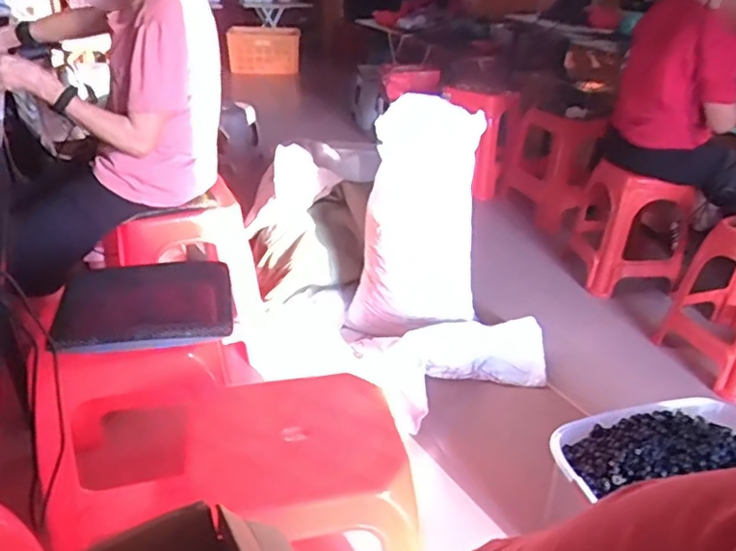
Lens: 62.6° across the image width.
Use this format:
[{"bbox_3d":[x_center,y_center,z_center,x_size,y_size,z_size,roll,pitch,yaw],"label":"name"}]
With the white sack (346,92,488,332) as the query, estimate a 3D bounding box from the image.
[{"bbox_3d":[0.150,-0.131,1.691,0.368,0.673,0.152,2,30,-2],"label":"white sack"}]

